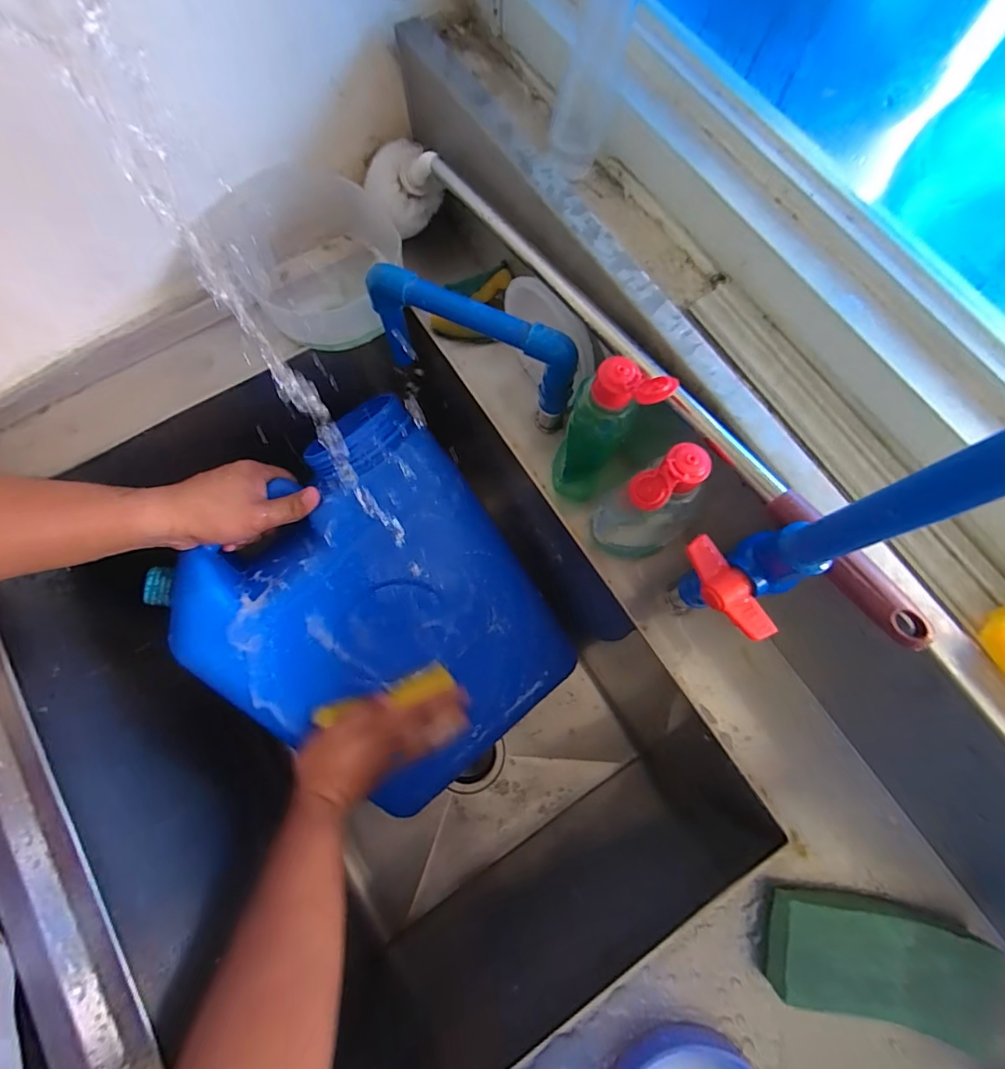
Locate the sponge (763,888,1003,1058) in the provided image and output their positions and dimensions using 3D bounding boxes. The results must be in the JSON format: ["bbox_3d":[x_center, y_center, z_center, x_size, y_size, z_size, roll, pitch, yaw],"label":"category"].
[{"bbox_3d":[0.266,0.301,0.341,0.139,0.033,0.068,11,76,2],"label":"sponge"}]

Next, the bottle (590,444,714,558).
[{"bbox_3d":[0.106,-0.015,0.356,0.063,0.149,0.053,-34,78,-9],"label":"bottle"}]

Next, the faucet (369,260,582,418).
[{"bbox_3d":[-0.023,-0.157,0.394,0.174,0.077,0.030,21,76,5],"label":"faucet"}]

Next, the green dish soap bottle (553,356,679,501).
[{"bbox_3d":[0.077,-0.079,0.368,0.054,0.163,0.060,17,76,4],"label":"green dish soap bottle"}]

